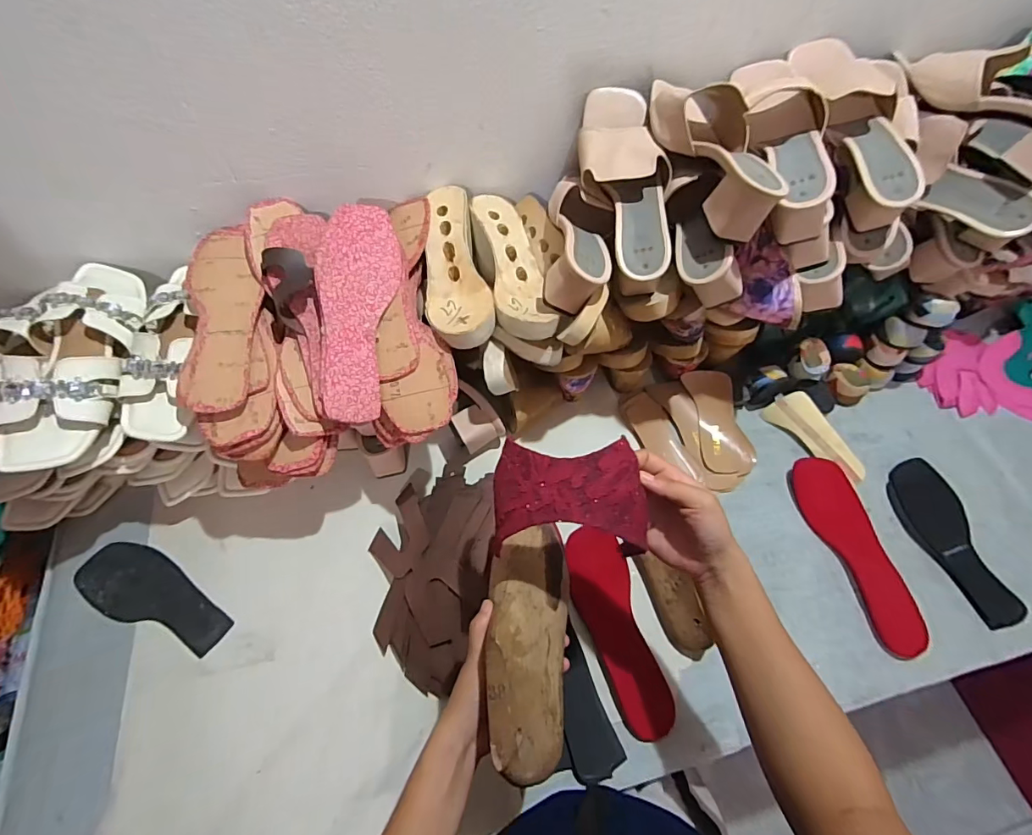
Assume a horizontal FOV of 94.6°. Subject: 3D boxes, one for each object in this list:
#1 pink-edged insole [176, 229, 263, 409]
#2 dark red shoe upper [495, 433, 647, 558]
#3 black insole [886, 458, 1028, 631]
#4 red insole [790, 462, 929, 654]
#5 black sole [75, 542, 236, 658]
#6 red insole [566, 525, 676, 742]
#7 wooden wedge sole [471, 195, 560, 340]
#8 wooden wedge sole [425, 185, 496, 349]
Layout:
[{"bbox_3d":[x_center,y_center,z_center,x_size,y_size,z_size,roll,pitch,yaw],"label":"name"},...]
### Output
[{"bbox_3d":[-0.324,-0.119,0.527,0.076,0.013,0.246,-7,65,-10],"label":"pink-edged insole"},{"bbox_3d":[0.044,0.066,0.398,0.122,0.059,0.084,0,61,-1],"label":"dark red shoe upper"},{"bbox_3d":[0.568,0.158,0.621,0.091,0.013,0.210,-16,62,-9],"label":"black insole"},{"bbox_3d":[0.434,0.166,0.605,0.080,0.018,0.241,-9,61,-6],"label":"red insole"},{"bbox_3d":[-0.438,0.215,0.578,0.202,0.008,0.074,22,63,11],"label":"black sole"},{"bbox_3d":[0.116,0.242,0.558,0.076,0.014,0.224,-8,63,-11],"label":"red insole"},{"bbox_3d":[-0.004,-0.183,0.597,0.070,0.057,0.218,-12,62,-7],"label":"wooden wedge sole"},{"bbox_3d":[-0.075,-0.183,0.581,0.083,0.049,0.228,-10,61,-6],"label":"wooden wedge sole"}]

